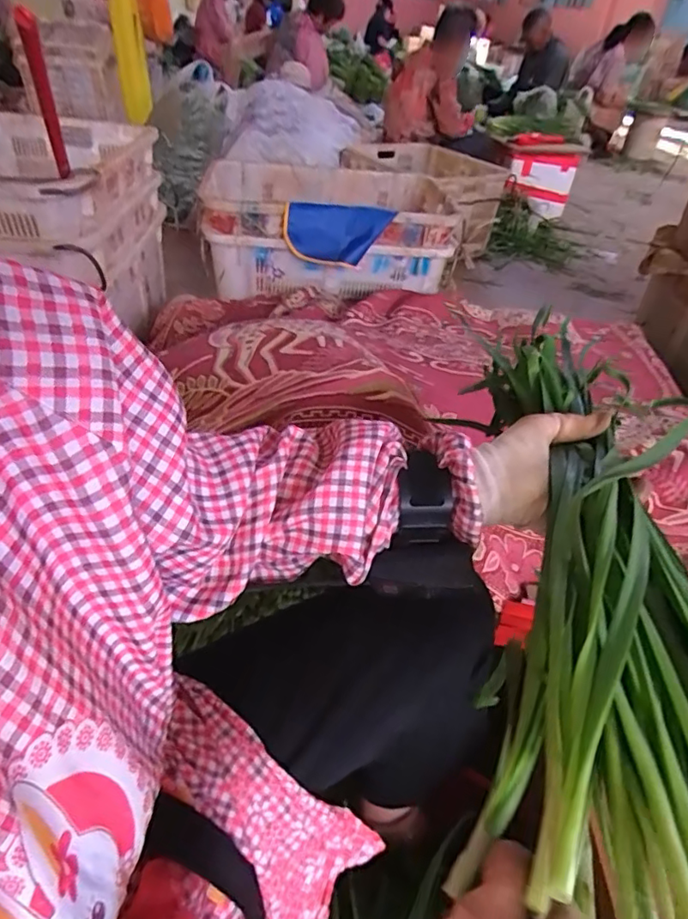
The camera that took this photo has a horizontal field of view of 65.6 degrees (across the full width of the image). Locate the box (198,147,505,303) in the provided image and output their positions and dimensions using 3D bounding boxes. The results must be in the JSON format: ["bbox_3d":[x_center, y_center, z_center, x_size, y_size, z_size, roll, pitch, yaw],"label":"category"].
[{"bbox_3d":[-0.036,-0.643,1.497,0.646,0.219,0.467,0,41,-6],"label":"box"}]

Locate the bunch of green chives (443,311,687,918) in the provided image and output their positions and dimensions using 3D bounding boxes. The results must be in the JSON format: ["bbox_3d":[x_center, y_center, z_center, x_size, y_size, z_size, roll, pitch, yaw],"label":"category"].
[{"bbox_3d":[0.146,0.047,0.355,0.128,0.070,0.437,7,43,2],"label":"bunch of green chives"}]

